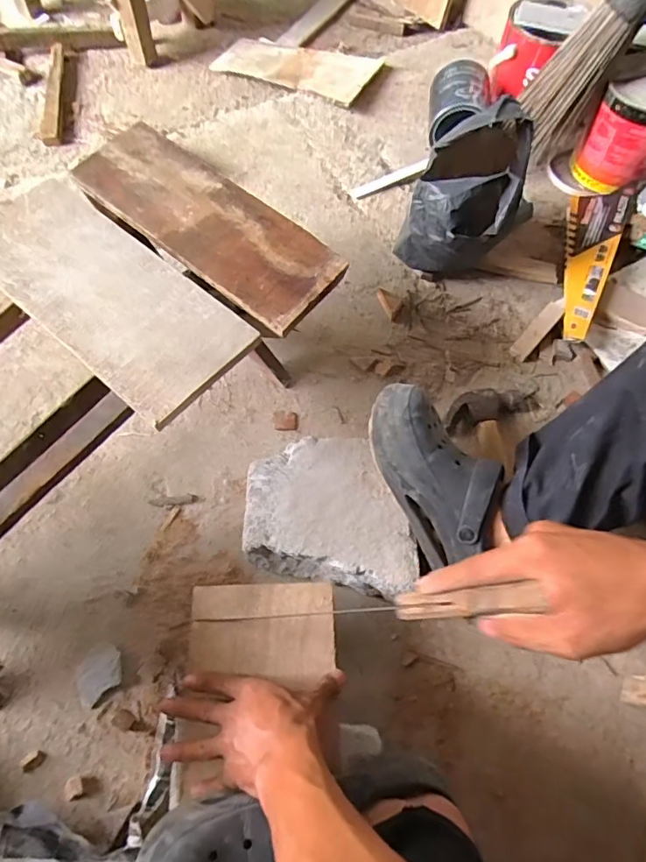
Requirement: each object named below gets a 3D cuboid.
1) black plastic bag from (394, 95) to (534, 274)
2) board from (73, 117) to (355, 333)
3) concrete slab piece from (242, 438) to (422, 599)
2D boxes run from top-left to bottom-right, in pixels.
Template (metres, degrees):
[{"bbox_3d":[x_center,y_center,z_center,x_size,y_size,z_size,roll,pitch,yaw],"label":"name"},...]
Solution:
[{"bbox_3d":[0.219,-0.337,0.762,0.151,0.214,0.153,30,68,10],"label":"black plastic bag"},{"bbox_3d":[-0.140,-0.249,0.603,0.348,0.019,0.120,38,70,15],"label":"board"},{"bbox_3d":[0.015,0.098,0.639,0.218,0.071,0.174,13,66,5],"label":"concrete slab piece"}]

